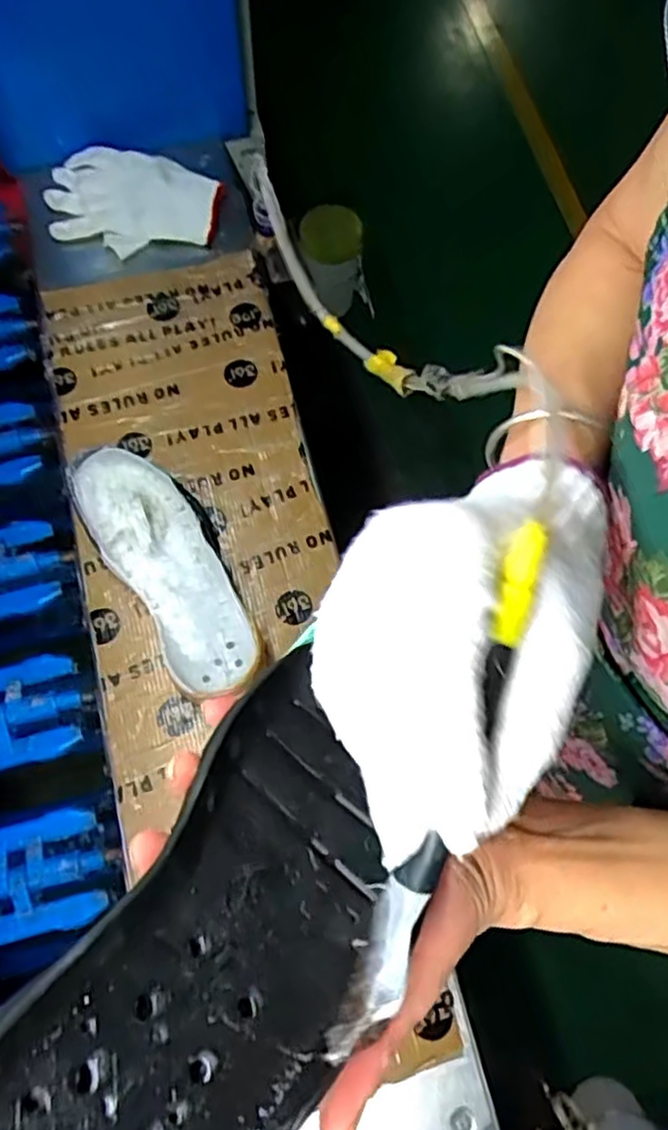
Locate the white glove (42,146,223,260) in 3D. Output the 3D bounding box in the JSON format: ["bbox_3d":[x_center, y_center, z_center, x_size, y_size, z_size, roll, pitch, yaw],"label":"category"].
[{"bbox_3d":[-0.228,-0.418,0.816,0.201,0.032,0.125,2,70,0],"label":"white glove"}]

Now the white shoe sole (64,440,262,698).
[{"bbox_3d":[-0.143,0.008,0.646,0.093,0.061,0.256,-31,74,-11],"label":"white shoe sole"}]

